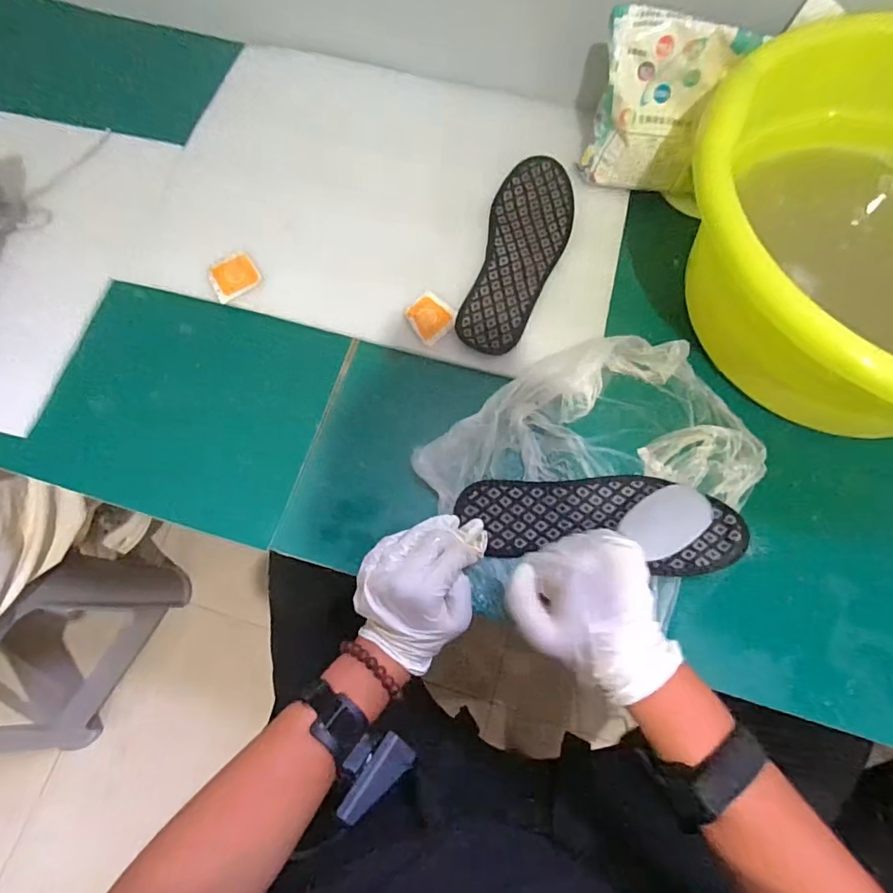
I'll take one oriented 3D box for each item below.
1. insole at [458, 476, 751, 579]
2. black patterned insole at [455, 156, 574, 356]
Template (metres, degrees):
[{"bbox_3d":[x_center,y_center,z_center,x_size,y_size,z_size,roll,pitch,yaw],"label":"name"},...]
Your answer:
[{"bbox_3d":[0.135,0.064,0.464,0.243,0.015,0.084,6,74,5],"label":"insole"},{"bbox_3d":[0.079,-0.205,0.552,0.084,0.009,0.240,15,74,5],"label":"black patterned insole"}]

